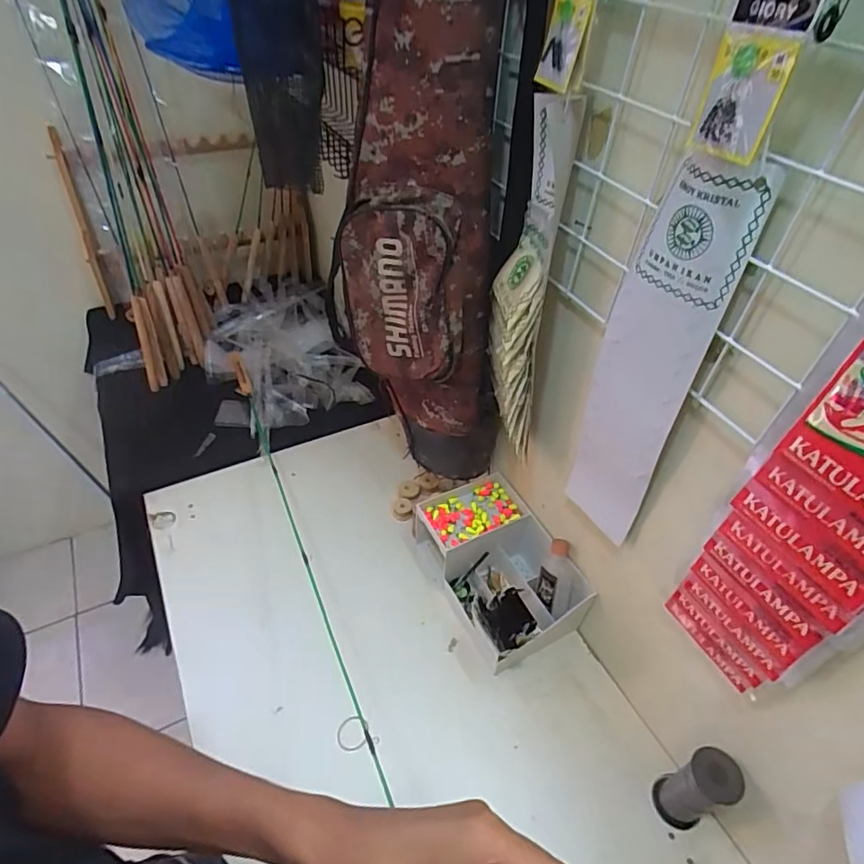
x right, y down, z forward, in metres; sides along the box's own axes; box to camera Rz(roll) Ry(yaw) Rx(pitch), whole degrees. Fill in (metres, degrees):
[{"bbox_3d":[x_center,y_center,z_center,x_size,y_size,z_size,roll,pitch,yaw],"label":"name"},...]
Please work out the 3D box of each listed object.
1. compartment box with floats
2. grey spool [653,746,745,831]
[{"bbox_3d":[0.096,0.186,0.752,0.156,0.110,0.232,-17,48,-20],"label":"compartment box with floats"},{"bbox_3d":[0.276,0.377,0.559,0.052,0.112,0.047,-14,47,-17],"label":"grey spool"}]

